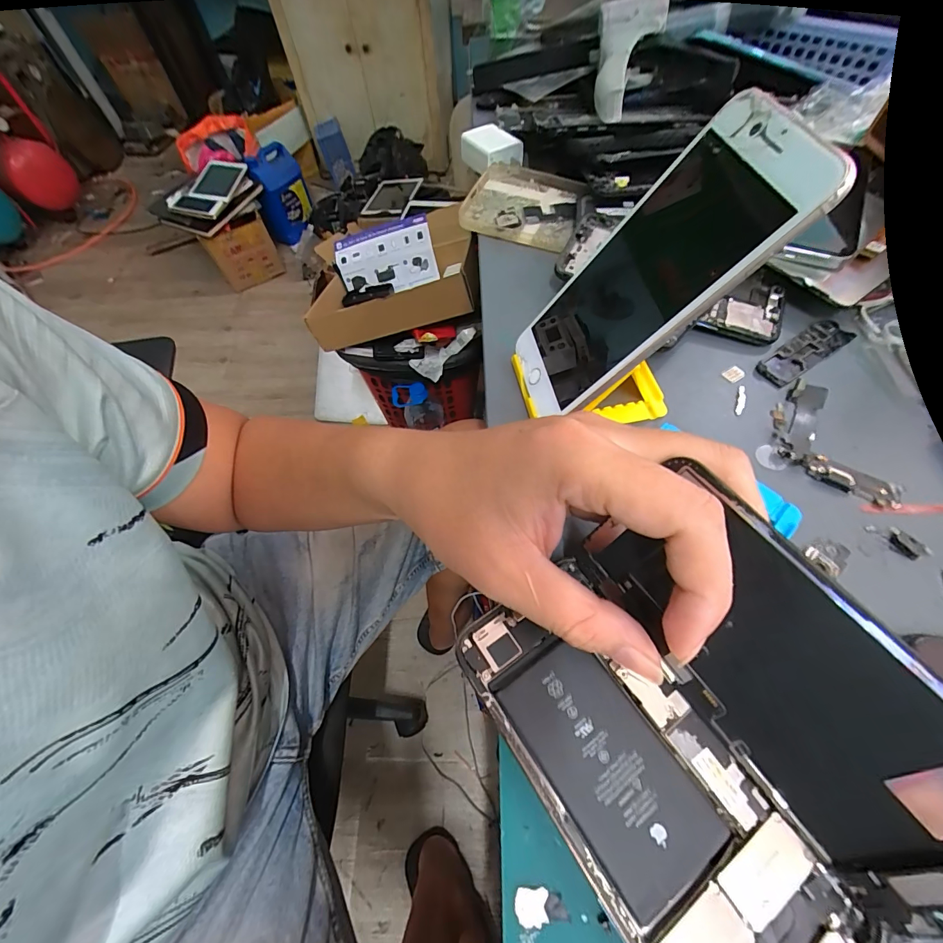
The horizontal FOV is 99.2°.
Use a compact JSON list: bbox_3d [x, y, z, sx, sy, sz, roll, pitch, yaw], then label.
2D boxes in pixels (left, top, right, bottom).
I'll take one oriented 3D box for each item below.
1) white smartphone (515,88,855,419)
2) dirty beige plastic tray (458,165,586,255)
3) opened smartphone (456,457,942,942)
[{"bbox_3d":[0.084,-0.092,0.203,0.013,0.150,0.074,10,55,-34],"label":"white smartphone"},{"bbox_3d":[0.049,-0.242,0.360,0.099,0.021,0.093,20,62,10],"label":"dirty beige plastic tray"},{"bbox_3d":[0.075,0.084,0.126,0.103,0.068,0.141,-30,65,-17],"label":"opened smartphone"}]

